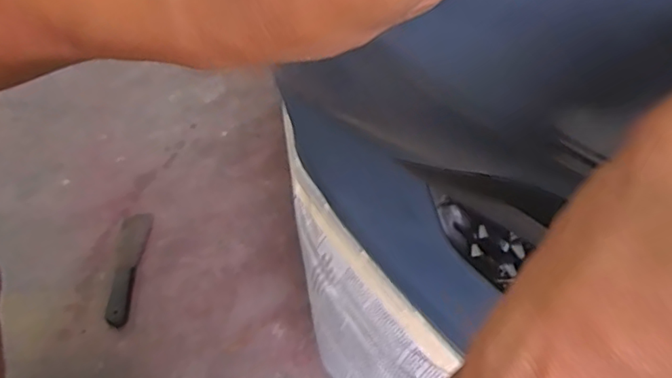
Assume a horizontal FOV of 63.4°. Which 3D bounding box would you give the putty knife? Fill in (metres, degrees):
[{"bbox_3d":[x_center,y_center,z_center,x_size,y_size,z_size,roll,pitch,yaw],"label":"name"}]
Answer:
[{"bbox_3d":[-0.335,0.123,0.883,0.052,0.015,0.197,-10,53,6],"label":"putty knife"}]

